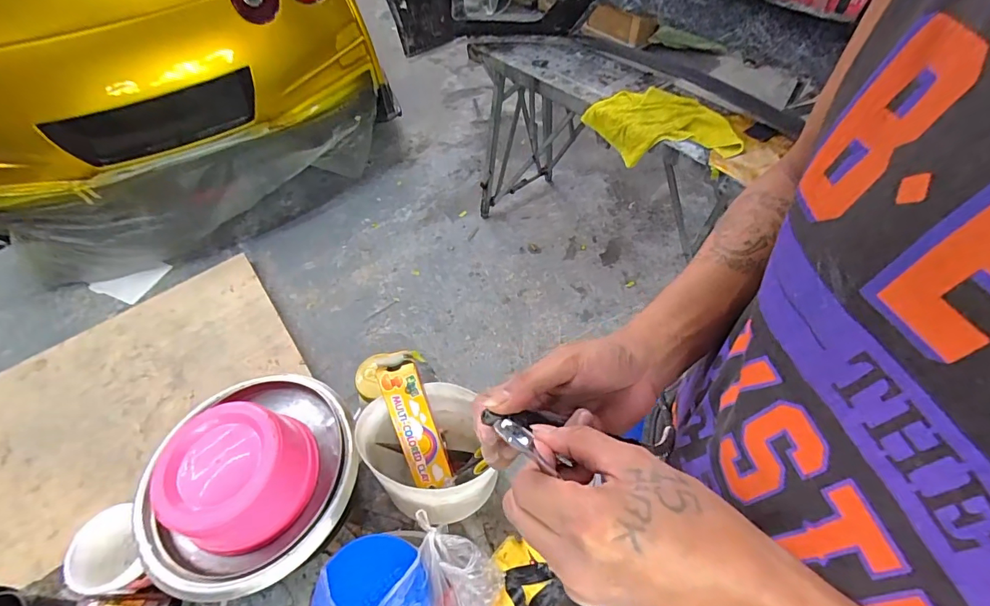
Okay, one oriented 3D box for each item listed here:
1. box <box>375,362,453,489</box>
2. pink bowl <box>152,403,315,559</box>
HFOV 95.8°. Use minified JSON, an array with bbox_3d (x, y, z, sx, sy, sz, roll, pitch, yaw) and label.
[{"bbox_3d":[-0.099,0.157,0.559,0.048,0.168,0.014,-18,14,-10],"label":"box"},{"bbox_3d":[-0.293,0.194,0.517,0.141,0.093,0.141,-2,54,2],"label":"pink bowl"}]

